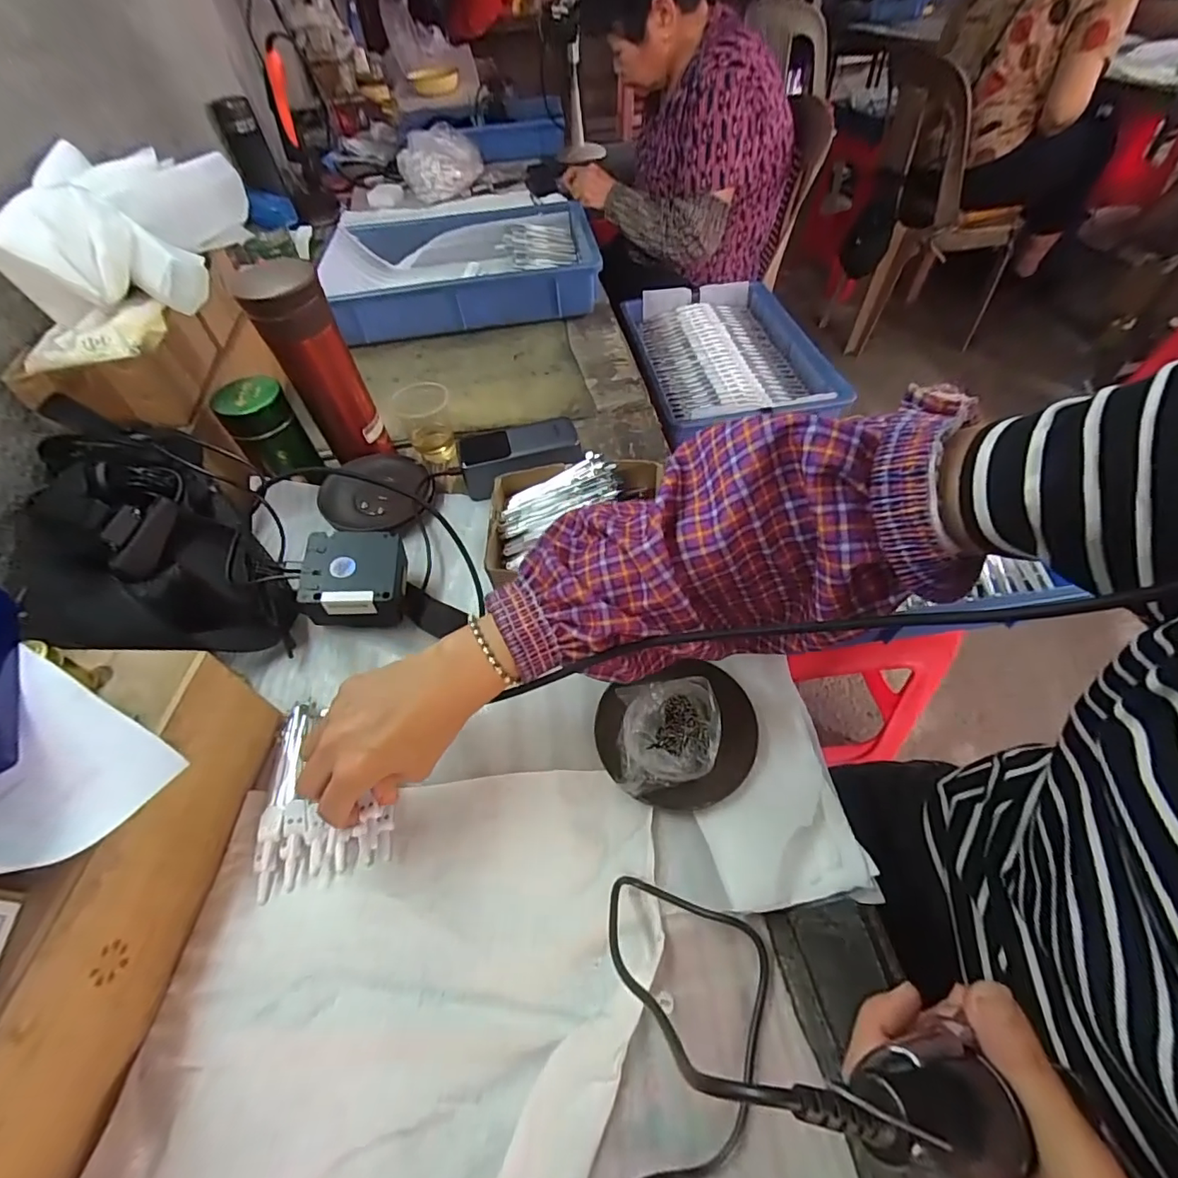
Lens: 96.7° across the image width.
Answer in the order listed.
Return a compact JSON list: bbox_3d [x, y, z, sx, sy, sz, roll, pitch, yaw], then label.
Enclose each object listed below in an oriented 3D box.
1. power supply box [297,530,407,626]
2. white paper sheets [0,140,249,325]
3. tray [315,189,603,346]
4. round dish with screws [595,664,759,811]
[{"bbox_3d":[-0.209,-0.008,0.473,0.084,0.056,0.076,-8,53,-1],"label":"power supply box"},{"bbox_3d":[-0.455,-0.387,0.545,0.116,0.096,0.277,-8,52,-1],"label":"white paper sheets"},{"bbox_3d":[-0.213,-0.502,0.843,0.428,0.089,0.260,-9,52,-2],"label":"tray"},{"bbox_3d":[0.065,0.099,0.378,0.117,0.041,0.102,-12,53,-5],"label":"round dish with screws"}]

